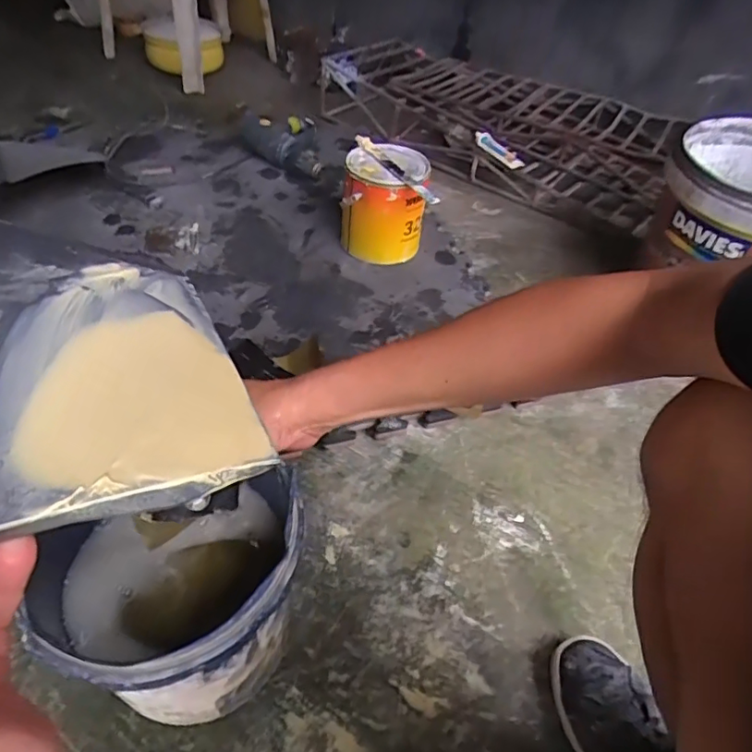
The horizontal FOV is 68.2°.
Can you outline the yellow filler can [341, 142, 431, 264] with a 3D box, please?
[{"bbox_3d":[0.015,-0.321,1.067,0.154,0.171,0.139,8,46,0],"label":"yellow filler can"}]

